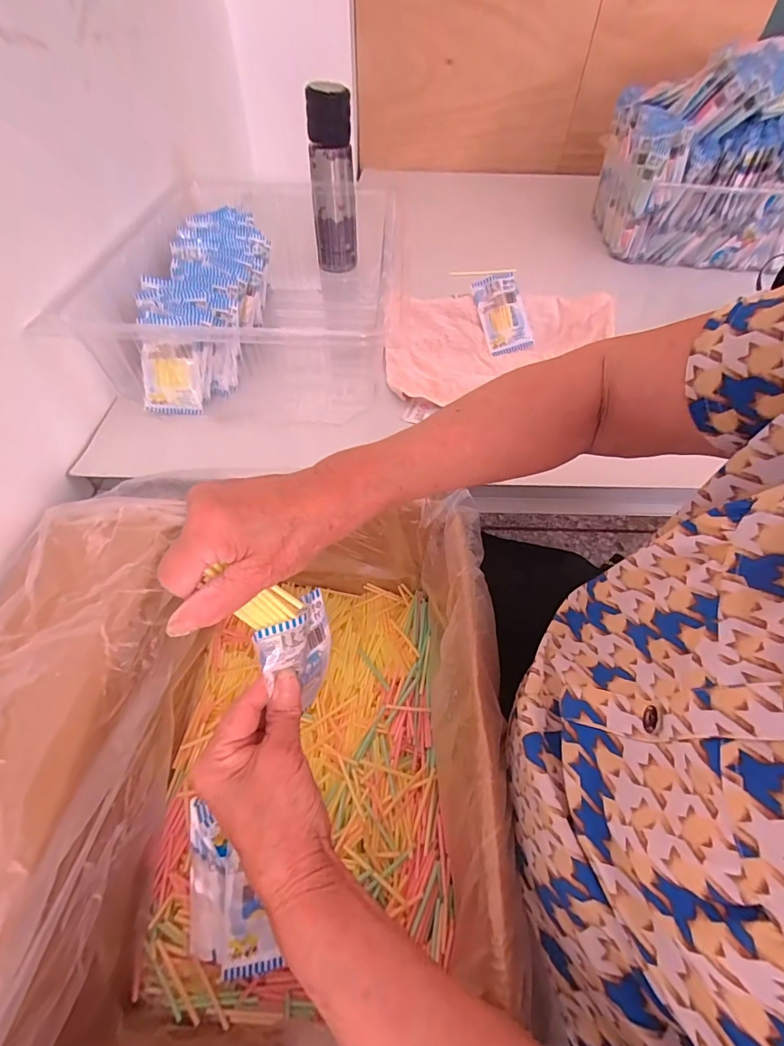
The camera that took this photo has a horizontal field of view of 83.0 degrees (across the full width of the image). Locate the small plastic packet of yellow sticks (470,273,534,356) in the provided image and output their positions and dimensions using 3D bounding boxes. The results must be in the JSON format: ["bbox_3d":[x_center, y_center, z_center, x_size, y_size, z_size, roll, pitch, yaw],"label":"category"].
[{"bbox_3d":[0.154,-0.288,0.613,0.062,0.103,0.010,-18,7,-2],"label":"small plastic packet of yellow sticks"}]

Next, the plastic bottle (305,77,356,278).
[{"bbox_3d":[-0.094,-0.537,0.713,0.073,0.234,0.074,-5,50,-2],"label":"plastic bottle"}]

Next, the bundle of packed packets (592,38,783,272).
[{"bbox_3d":[0.591,-0.611,0.758,0.383,0.244,0.234,6,51,8],"label":"bundle of packed packets"}]

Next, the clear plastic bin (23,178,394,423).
[{"bbox_3d":[-0.168,-0.316,0.604,0.328,0.134,0.442,-2,50,2],"label":"clear plastic bin"}]

